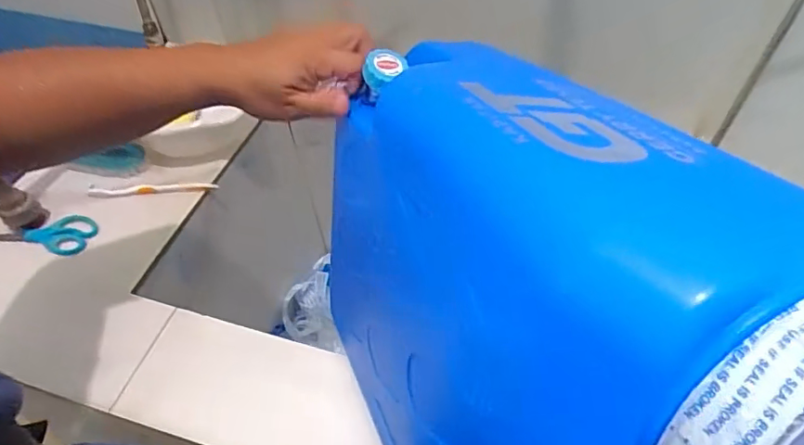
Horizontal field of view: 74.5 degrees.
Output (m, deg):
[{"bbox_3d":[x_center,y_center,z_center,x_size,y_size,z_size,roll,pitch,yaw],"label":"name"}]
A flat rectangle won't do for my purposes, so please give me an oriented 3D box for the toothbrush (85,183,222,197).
[{"bbox_3d":[-0.348,-0.046,0.739,0.174,0.006,0.017,-1,51,0],"label":"toothbrush"}]

